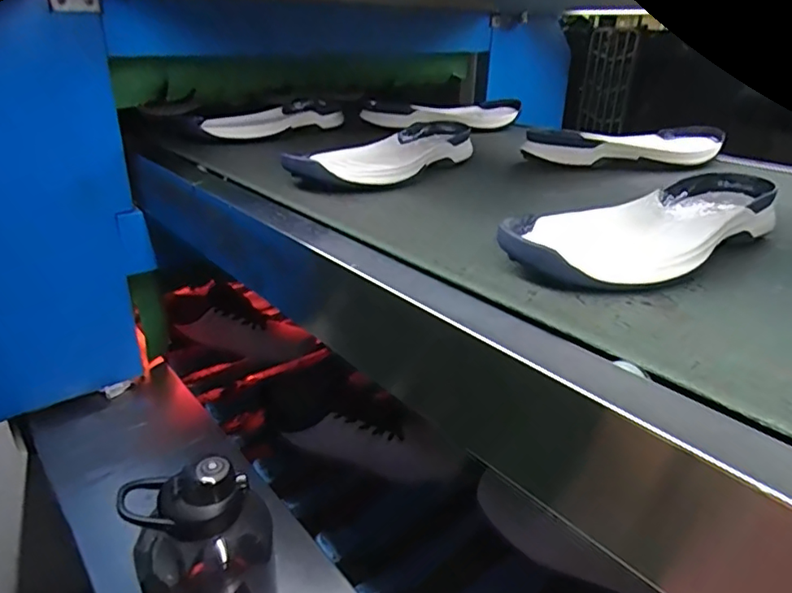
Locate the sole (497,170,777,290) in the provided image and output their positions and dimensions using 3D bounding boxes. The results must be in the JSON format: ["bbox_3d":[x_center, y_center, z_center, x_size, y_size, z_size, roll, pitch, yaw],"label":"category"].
[{"bbox_3d":[0.243,-0.068,0.527,0.340,0.051,0.115,-21,32,-31],"label":"sole"}]

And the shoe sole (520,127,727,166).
[{"bbox_3d":[0.367,-0.235,0.883,0.335,0.055,0.114,-14,29,-19],"label":"shoe sole"}]

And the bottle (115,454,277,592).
[{"bbox_3d":[-0.192,0.265,0.567,0.121,0.216,0.100,-20,32,-29],"label":"bottle"}]

